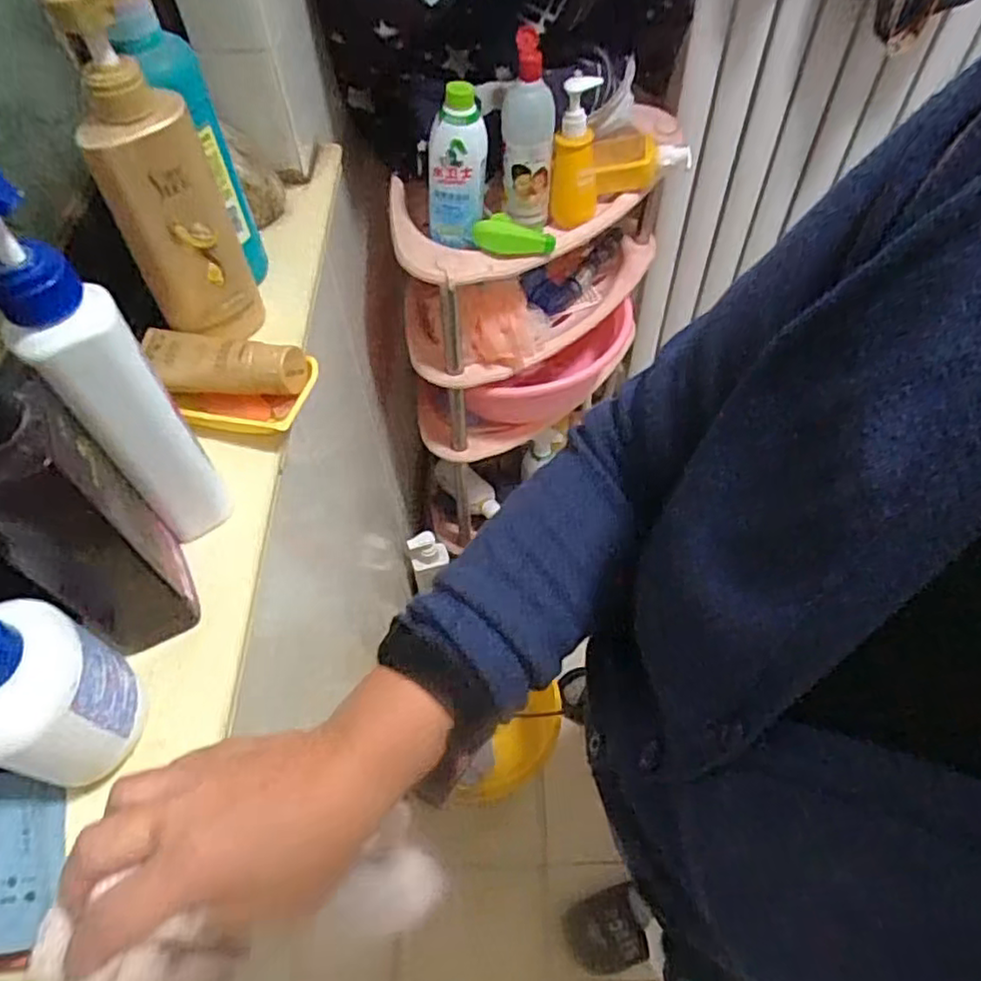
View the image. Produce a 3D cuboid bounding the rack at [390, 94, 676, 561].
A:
[{"bbox_3d":[0.080,-0.278,0.999,0.427,0.466,0.198,-22,58,-12],"label":"rack"}]

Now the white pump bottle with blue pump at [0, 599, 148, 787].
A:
[{"bbox_3d":[-0.224,0.085,0.318,0.066,0.144,0.069,24,60,17],"label":"white pump bottle with blue pump"}]

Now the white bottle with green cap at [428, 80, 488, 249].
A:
[{"bbox_3d":[-0.039,-0.363,0.777,0.071,0.168,0.048,-1,56,1],"label":"white bottle with green cap"}]

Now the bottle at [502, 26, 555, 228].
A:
[{"bbox_3d":[0.044,-0.409,0.797,0.059,0.205,0.047,3,56,4],"label":"bottle"}]

